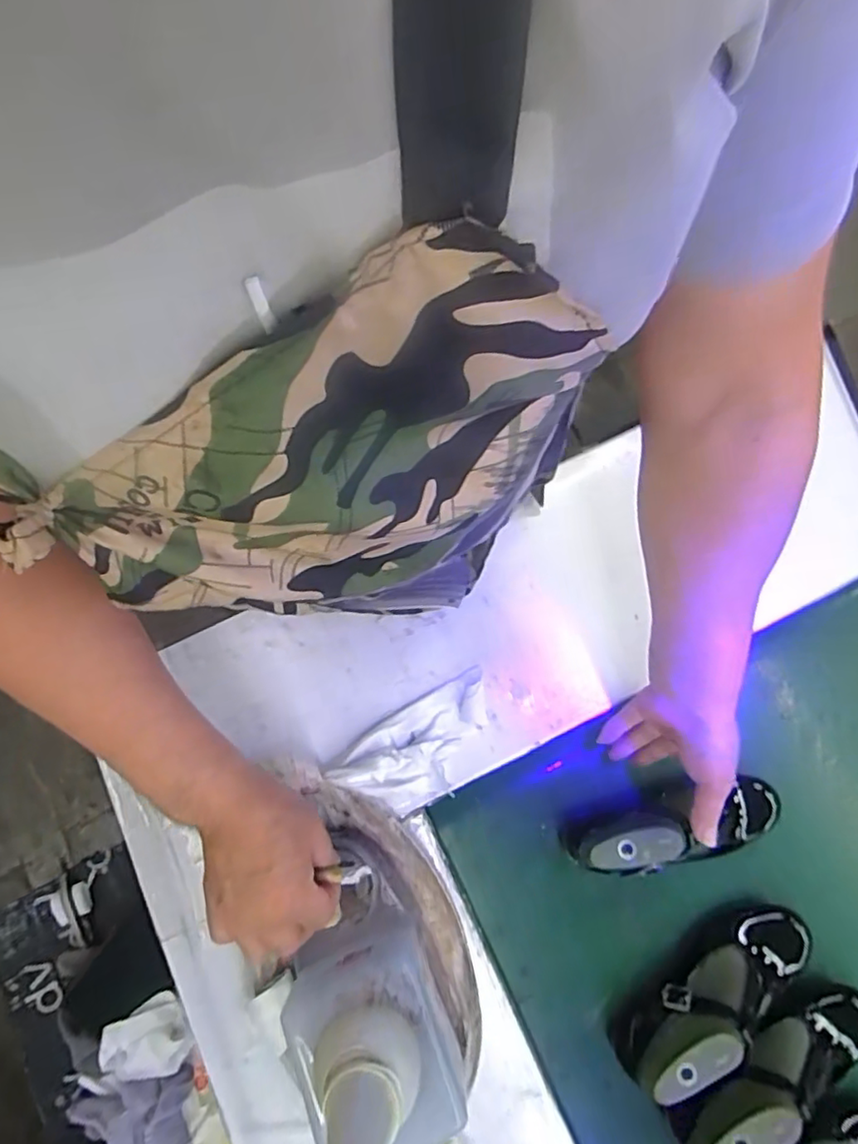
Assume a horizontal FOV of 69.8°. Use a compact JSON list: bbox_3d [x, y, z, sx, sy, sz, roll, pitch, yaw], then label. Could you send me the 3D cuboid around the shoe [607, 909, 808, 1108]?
[{"bbox_3d":[0.261,0.380,0.557,0.212,0.091,0.063,-31,78,-7],"label":"shoe"}]

